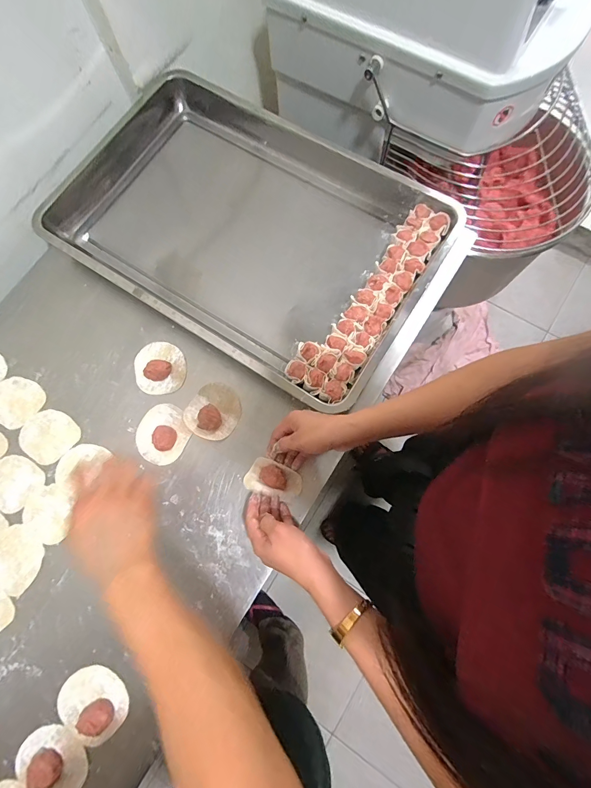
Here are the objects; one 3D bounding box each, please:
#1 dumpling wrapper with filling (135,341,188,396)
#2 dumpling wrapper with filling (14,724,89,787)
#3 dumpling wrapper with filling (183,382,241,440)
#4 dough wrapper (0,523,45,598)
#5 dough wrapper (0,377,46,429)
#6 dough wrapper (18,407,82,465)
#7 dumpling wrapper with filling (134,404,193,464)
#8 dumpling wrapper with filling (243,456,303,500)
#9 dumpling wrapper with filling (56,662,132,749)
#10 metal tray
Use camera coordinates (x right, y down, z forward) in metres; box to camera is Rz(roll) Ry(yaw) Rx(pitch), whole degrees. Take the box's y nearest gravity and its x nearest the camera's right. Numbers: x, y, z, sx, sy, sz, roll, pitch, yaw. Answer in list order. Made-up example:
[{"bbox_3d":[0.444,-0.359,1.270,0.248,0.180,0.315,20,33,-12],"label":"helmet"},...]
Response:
[{"bbox_3d":[-0.209,-0.042,0.532,0.077,0.015,0.081,-1,77,3],"label":"dumpling wrapper with filling"},{"bbox_3d":[-0.294,0.447,0.418,0.083,0.017,0.068,40,82,11],"label":"dumpling wrapper with filling"},{"bbox_3d":[-0.121,0.023,0.509,0.073,0.023,0.082,27,79,9],"label":"dumpling wrapper with filling"},{"bbox_3d":[-0.388,0.230,0.481,0.077,0.004,0.075,-1,77,3],"label":"dough wrapper"},{"bbox_3d":[-0.431,0.010,0.532,0.084,0.004,0.075,30,80,9],"label":"dough wrapper"},{"bbox_3d":[-0.368,0.062,0.519,0.082,0.004,0.075,-1,77,3],"label":"dough wrapper"},{"bbox_3d":[-0.195,0.056,0.506,0.077,0.017,0.083,-1,77,3],"label":"dumpling wrapper with filling"},{"bbox_3d":[-0.029,0.115,0.472,0.076,0.031,0.044,21,77,7],"label":"dumpling wrapper with filling"},{"bbox_3d":[-0.254,0.387,0.429,0.085,0.026,0.072,35,81,10],"label":"dumpling wrapper with filling"},{"bbox_3d":[-0.086,-0.271,0.569,0.617,0.058,0.388,32,80,10],"label":"metal tray"}]

